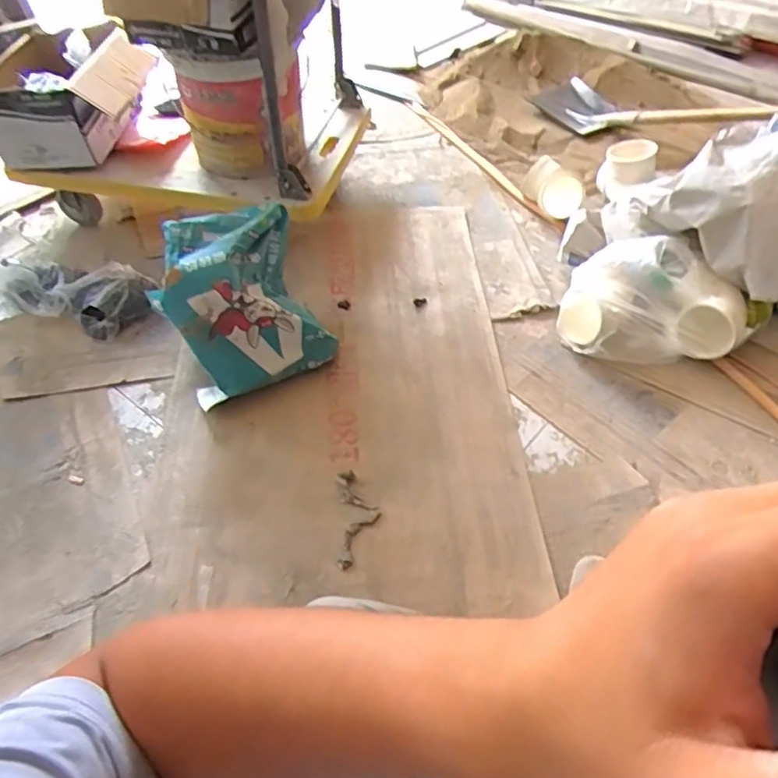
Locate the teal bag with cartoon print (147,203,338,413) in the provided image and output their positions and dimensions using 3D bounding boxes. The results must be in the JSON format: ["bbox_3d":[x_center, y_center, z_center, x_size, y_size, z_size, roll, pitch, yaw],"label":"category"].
[{"bbox_3d":[-0.309,-0.175,1.300,0.310,0.284,0.264,-21,52,-17],"label":"teal bag with cartoon print"}]

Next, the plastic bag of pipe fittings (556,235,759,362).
[{"bbox_3d":[0.567,-0.185,1.338,0.366,0.177,0.206,8,50,7],"label":"plastic bag of pipe fittings"}]

